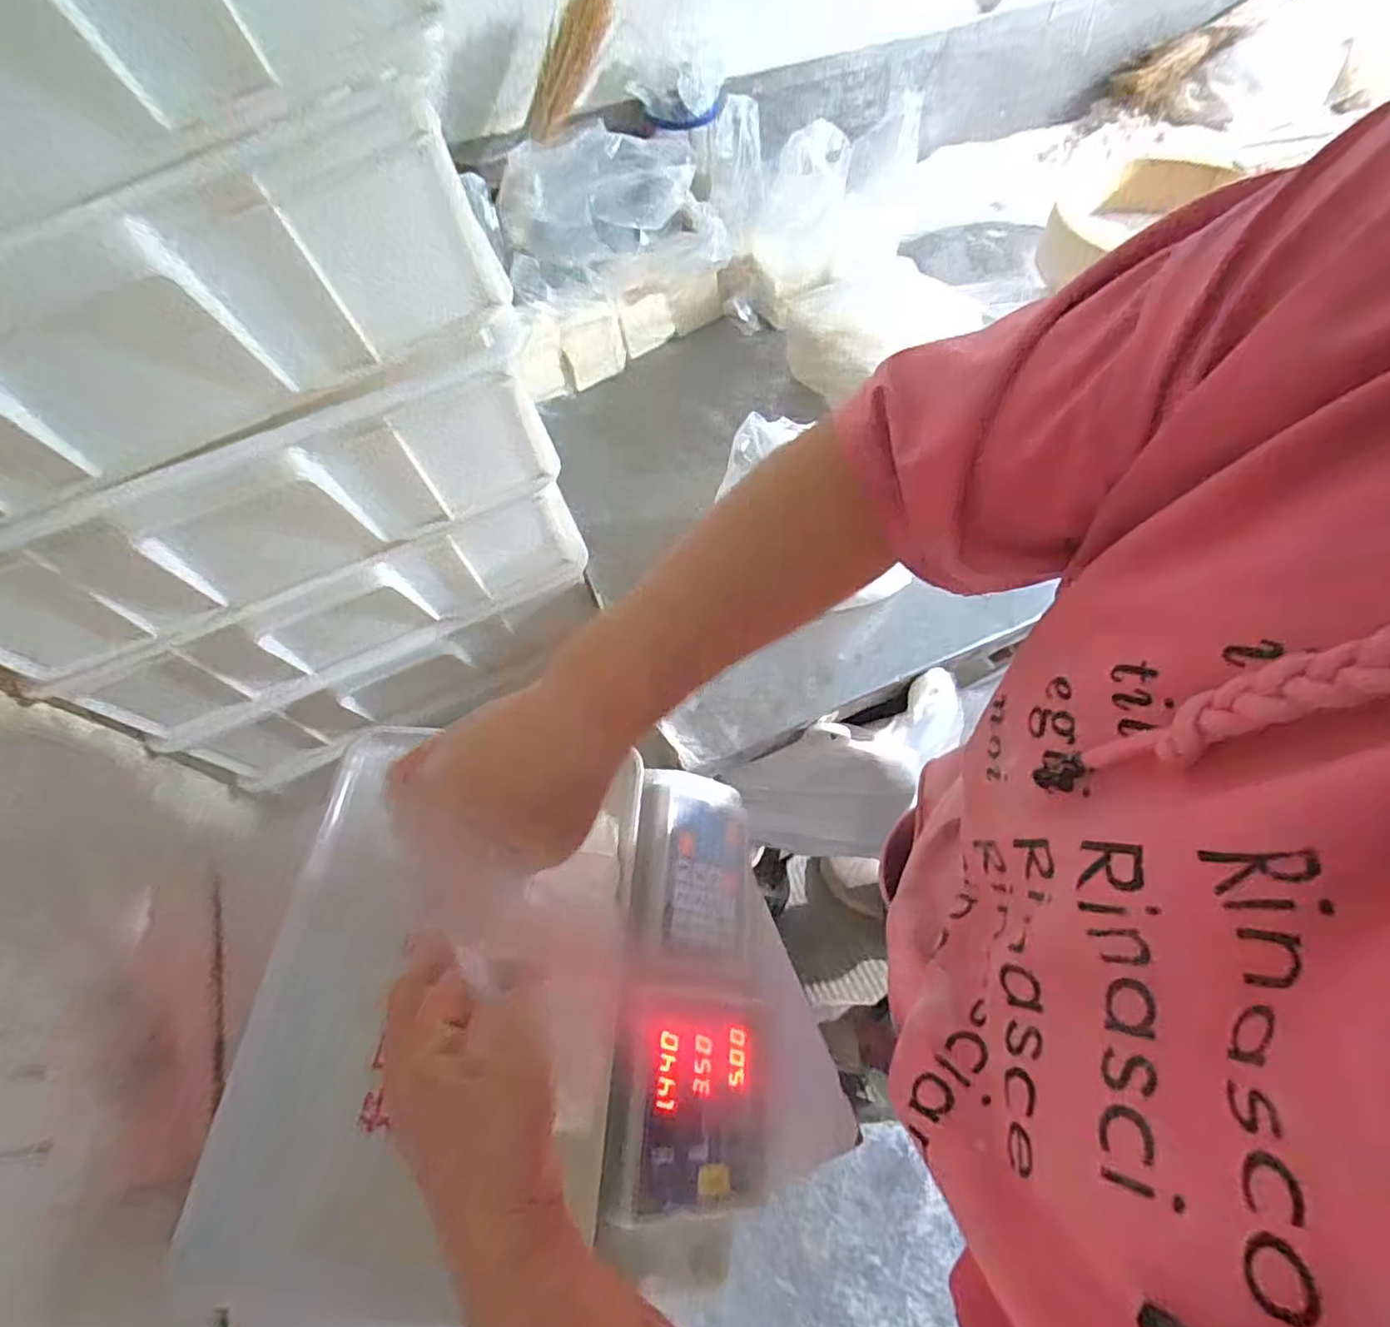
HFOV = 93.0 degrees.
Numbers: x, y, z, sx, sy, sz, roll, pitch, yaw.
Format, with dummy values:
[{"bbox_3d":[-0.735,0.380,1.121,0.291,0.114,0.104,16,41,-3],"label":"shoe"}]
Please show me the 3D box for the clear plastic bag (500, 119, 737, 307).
[{"bbox_3d":[-0.093,-0.522,0.774,0.262,0.141,0.105,-10,60,-4],"label":"clear plastic bag"}]

